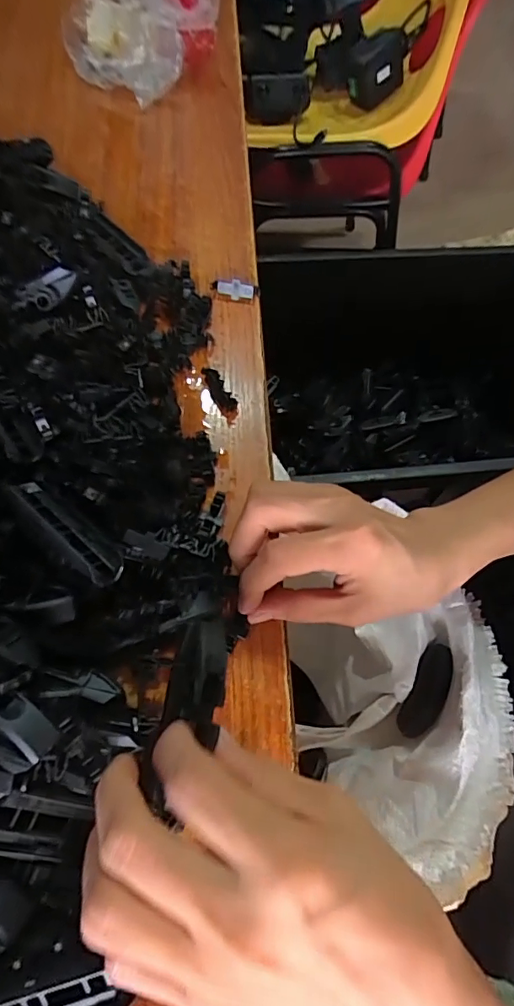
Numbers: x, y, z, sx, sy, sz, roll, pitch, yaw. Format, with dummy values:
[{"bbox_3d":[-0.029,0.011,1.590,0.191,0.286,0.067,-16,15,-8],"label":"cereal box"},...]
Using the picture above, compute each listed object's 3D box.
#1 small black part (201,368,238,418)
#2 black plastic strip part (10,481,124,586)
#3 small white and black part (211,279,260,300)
[{"bbox_3d":[-0.024,-0.073,0.323,0.012,0.008,0.037,-26,69,-15],"label":"small black part"},{"bbox_3d":[-0.093,0.012,0.240,0.072,0.005,0.022,38,35,17],"label":"black plastic strip part"},{"bbox_3d":[-0.016,-0.155,0.358,0.035,0.013,0.010,6,65,0],"label":"small white and black part"}]

